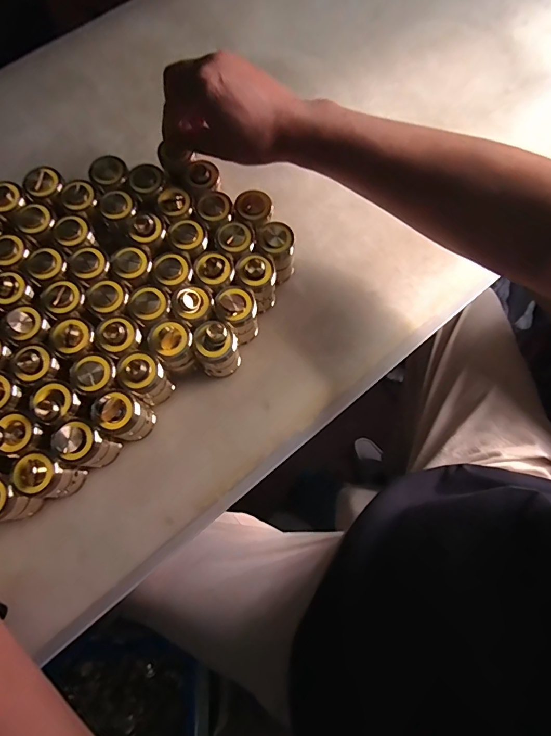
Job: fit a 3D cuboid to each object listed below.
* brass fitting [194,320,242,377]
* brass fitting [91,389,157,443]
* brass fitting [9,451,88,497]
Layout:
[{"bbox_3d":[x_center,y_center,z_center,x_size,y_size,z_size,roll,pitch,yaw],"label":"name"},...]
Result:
[{"bbox_3d":[-0.053,-0.015,0.395,0.038,0.069,0.035,0,74,-1],"label":"brass fitting"},{"bbox_3d":[-0.136,0.045,0.378,0.033,0.071,0.037,27,75,6],"label":"brass fitting"},{"bbox_3d":[-0.199,0.094,0.367,0.037,0.074,0.034,0,74,-1],"label":"brass fitting"}]

